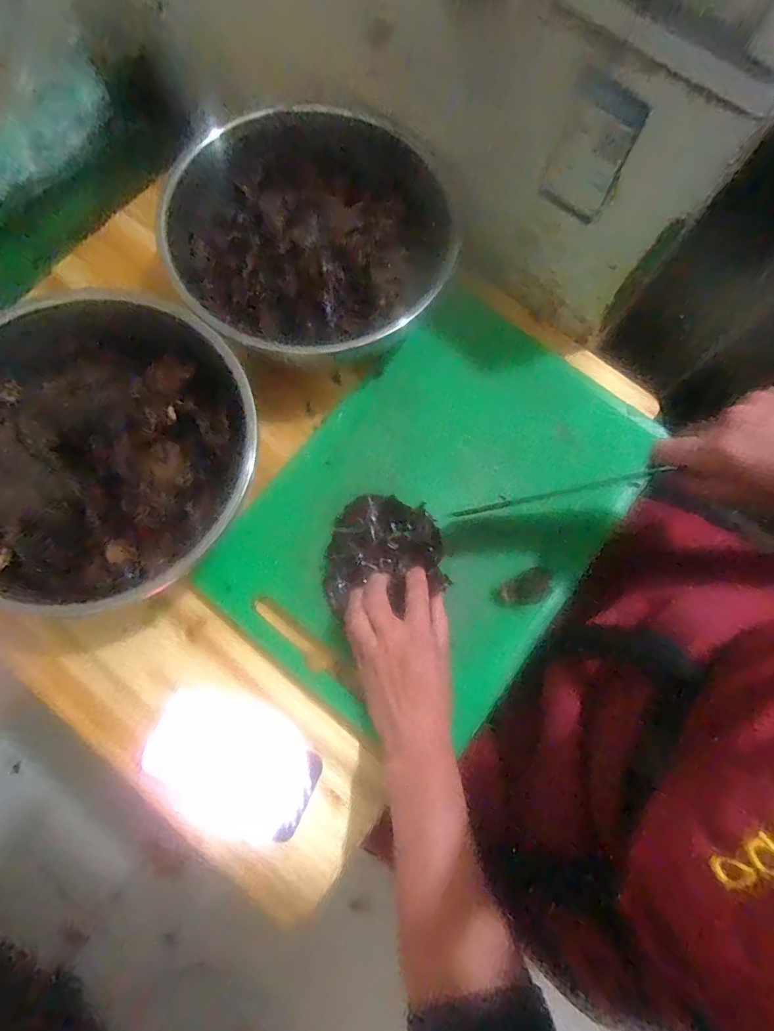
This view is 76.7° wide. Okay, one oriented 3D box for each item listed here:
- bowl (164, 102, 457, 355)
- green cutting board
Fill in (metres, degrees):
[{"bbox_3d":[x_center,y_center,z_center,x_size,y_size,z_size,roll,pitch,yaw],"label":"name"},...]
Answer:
[{"bbox_3d":[-0.083,-0.303,0.543,0.277,0.095,0.300,1,75,-2],"label":"bowl"},{"bbox_3d":[0.069,-0.027,0.522,0.317,0.028,0.495,38,80,7],"label":"green cutting board"}]

